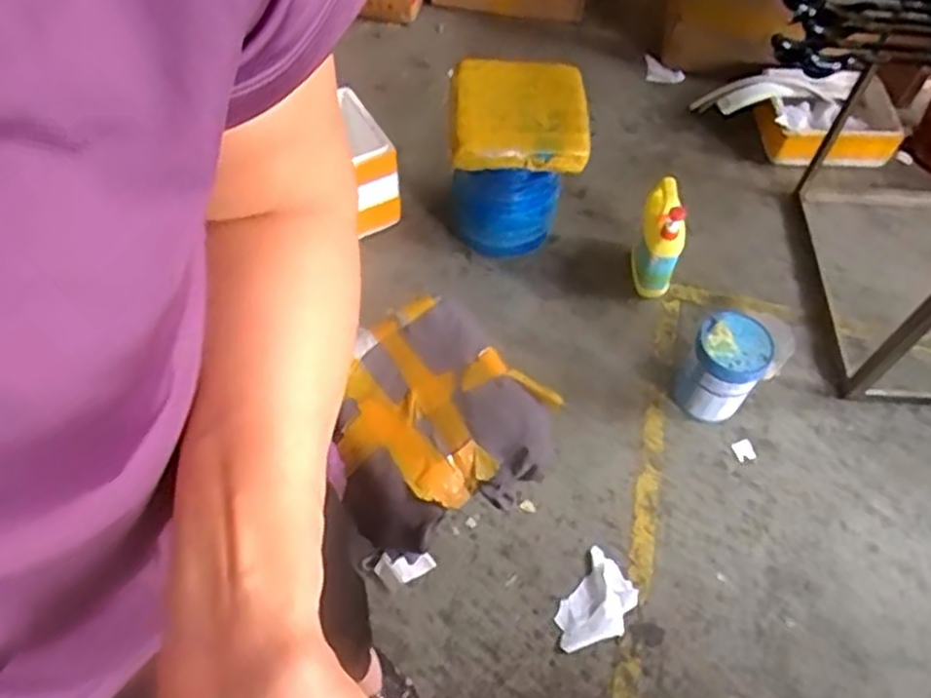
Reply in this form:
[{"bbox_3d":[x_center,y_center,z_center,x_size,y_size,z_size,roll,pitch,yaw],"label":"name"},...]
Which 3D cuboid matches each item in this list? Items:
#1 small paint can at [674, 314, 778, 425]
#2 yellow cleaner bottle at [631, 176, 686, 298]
[{"bbox_3d":[0.463,0.035,1.348,0.124,0.186,0.127,0,58,0],"label":"small paint can"},{"bbox_3d":[0.378,-0.205,1.478,0.084,0.261,0.117,12,58,7],"label":"yellow cleaner bottle"}]

